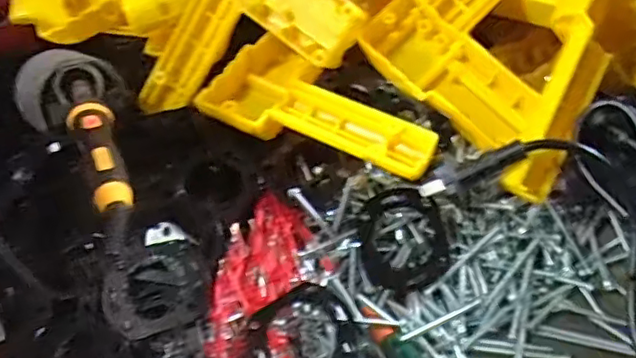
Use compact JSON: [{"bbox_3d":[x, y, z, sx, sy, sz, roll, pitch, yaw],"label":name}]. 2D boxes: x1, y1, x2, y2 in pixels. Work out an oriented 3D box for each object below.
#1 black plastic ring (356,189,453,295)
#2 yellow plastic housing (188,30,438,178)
[{"bbox_3d":[0.049,0.035,0.349,0.053,0.018,0.057,0,96,0],"label":"black plastic ring"},{"bbox_3d":[0.007,-0.046,0.377,0.142,0.029,0.082,16,52,19],"label":"yellow plastic housing"}]

